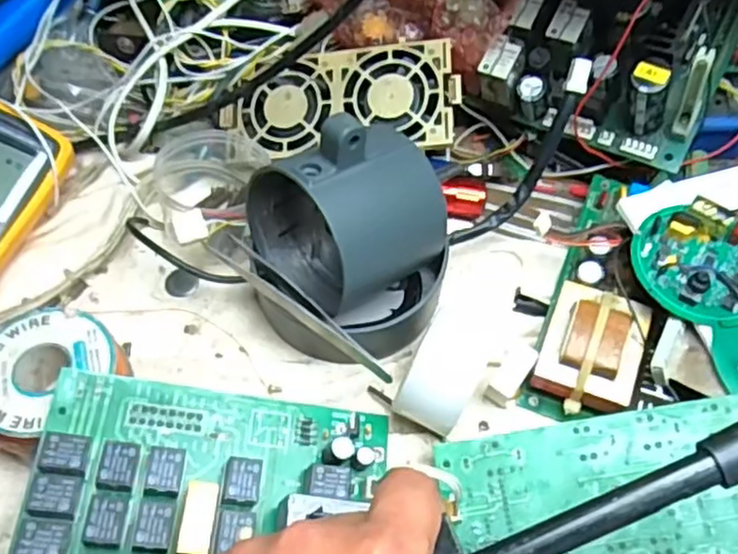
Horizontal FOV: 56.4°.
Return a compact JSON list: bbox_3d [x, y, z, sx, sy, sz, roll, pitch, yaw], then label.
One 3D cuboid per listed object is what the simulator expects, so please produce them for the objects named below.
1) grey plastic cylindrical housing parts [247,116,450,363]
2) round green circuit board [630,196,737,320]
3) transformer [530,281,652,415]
[{"bbox_3d":[-0.008,-0.009,0.345,0.100,0.110,0.096,1,59,-2],"label":"grey plastic cylindrical housing parts"},{"bbox_3d":[0.176,-0.008,0.353,0.073,0.028,0.061,-8,60,-7],"label":"round green circuit board"},{"bbox_3d":[0.115,0.038,0.358,0.048,0.028,0.062,20,80,16],"label":"transformer"}]

